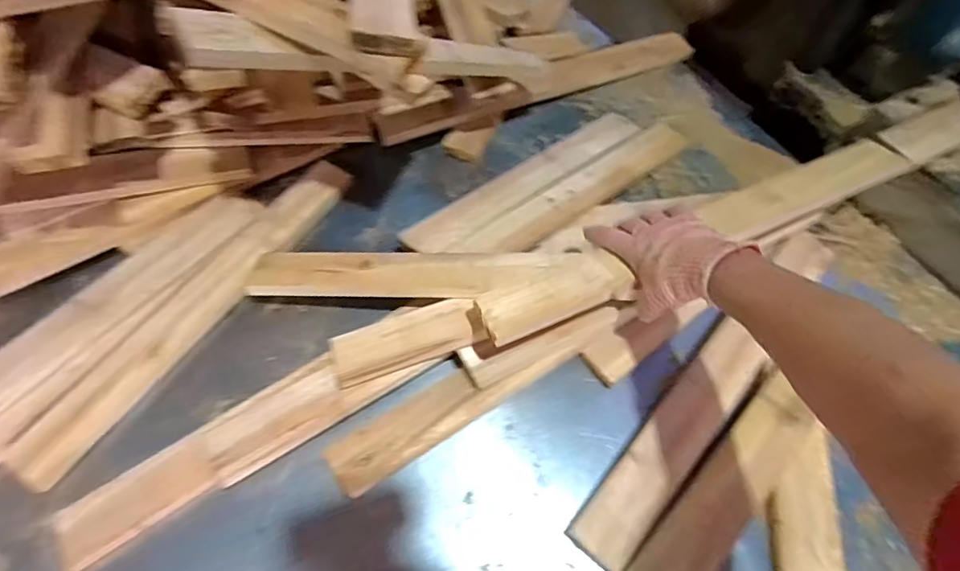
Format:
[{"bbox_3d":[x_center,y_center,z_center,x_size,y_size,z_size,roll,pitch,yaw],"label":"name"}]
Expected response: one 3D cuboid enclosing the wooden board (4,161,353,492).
[{"bbox_3d":[-0.341,0.009,0.628,0.073,0.016,0.503,27,62,12],"label":"wooden board"}]

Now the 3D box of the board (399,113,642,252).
[{"bbox_3d":[0.074,-0.161,0.733,0.432,0.012,0.076,-34,53,-26],"label":"board"}]

